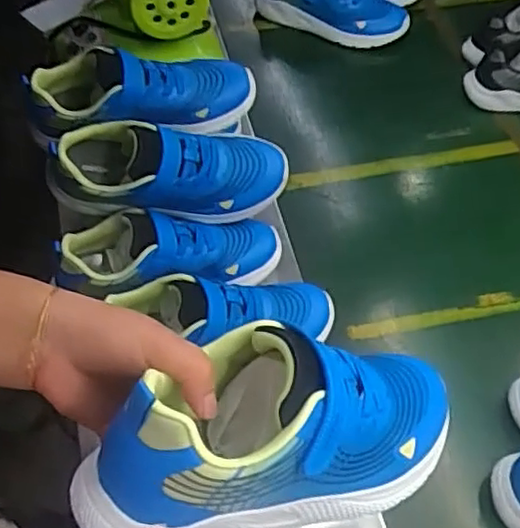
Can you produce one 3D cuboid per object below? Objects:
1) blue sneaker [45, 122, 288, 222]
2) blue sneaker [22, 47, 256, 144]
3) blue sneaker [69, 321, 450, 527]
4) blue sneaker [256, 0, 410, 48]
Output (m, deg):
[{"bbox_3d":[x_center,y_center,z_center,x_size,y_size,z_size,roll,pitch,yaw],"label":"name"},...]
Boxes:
[{"bbox_3d":[-0.093,-0.098,0.699,0.247,0.102,0.073,-7,57,-7],"label":"blue sneaker"},{"bbox_3d":[-0.124,-0.186,0.733,0.240,0.086,0.094,-14,58,-12],"label":"blue sneaker"},{"bbox_3d":[0.026,0.088,0.377,0.237,0.089,0.094,-3,50,-33],"label":"blue sneaker"},{"bbox_3d":[0.117,-0.422,1.079,0.246,0.115,0.084,19,57,10],"label":"blue sneaker"}]

